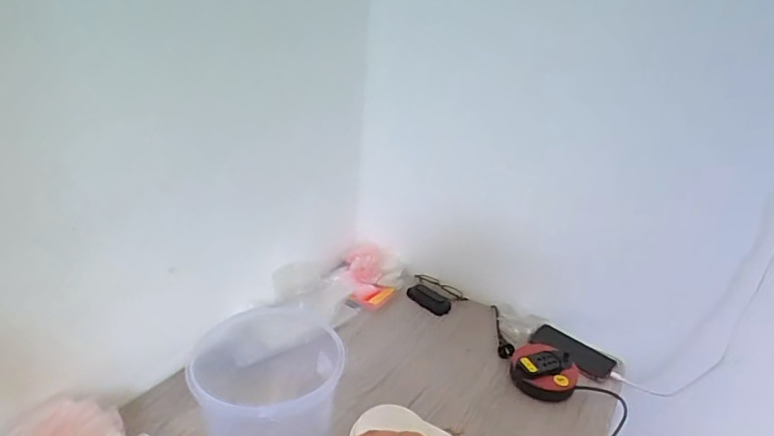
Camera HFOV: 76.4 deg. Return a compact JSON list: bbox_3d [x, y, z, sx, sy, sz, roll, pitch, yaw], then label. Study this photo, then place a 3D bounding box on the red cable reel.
[{"bbox_3d":[0.296,0.281,0.920,0.119,0.049,0.136,14,27,19],"label":"red cable reel"}]

